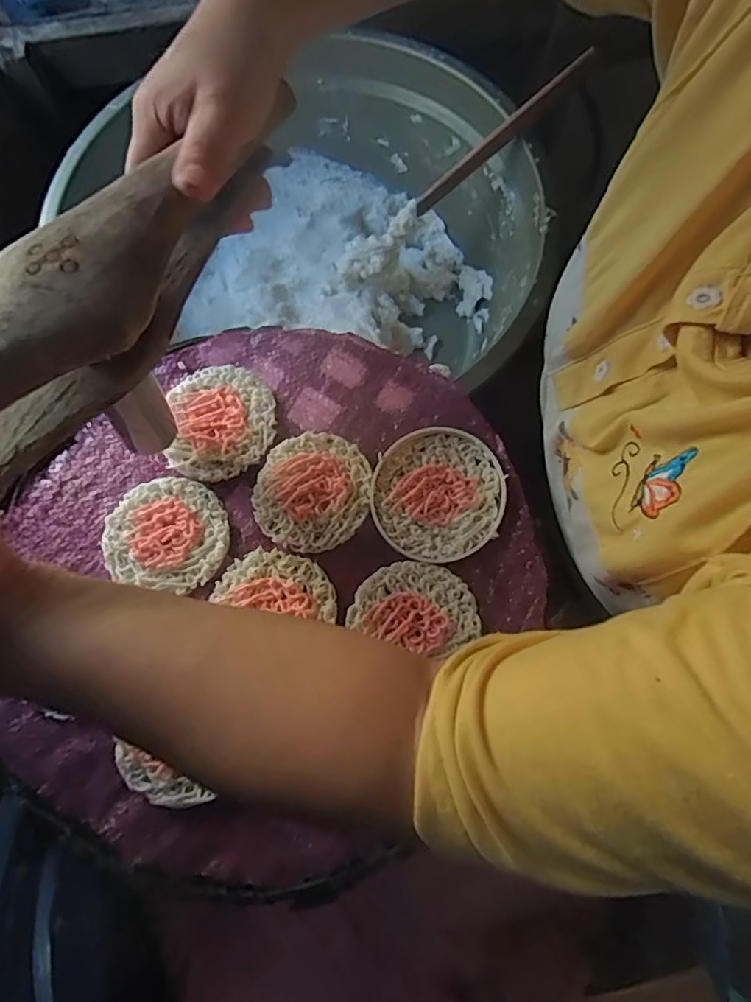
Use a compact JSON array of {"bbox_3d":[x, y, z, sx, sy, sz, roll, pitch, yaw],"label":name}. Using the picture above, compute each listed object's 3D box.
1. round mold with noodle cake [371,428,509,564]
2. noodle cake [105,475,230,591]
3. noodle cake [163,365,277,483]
[{"bbox_3d":[0.040,-0.005,0.359,0.085,0.008,0.083,0,74,2],"label":"round mold with noodle cake"},{"bbox_3d":[-0.136,0.018,0.359,0.077,0.006,0.069,7,74,4],"label":"noodle cake"},{"bbox_3d":[-0.105,-0.055,0.376,0.069,0.009,0.080,-1,74,2],"label":"noodle cake"}]

